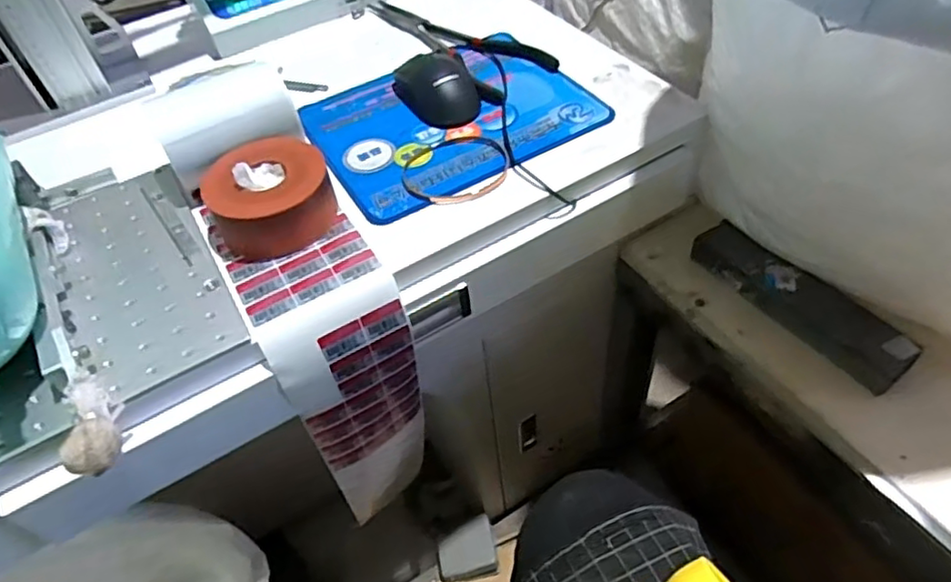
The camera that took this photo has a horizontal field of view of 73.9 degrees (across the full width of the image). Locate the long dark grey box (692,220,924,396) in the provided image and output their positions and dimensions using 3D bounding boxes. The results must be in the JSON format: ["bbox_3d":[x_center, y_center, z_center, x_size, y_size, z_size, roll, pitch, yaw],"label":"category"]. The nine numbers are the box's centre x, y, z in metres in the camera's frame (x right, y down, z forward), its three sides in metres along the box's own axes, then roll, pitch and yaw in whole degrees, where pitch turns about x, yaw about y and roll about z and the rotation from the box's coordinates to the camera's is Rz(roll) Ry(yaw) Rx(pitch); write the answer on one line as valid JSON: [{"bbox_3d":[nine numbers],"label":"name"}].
[{"bbox_3d":[0.289,0.005,0.566,0.045,0.036,0.195,-32,54,-20],"label":"long dark grey box"}]

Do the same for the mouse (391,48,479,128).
[{"bbox_3d":[-0.041,-0.212,0.638,0.070,0.034,0.115,-20,51,-10],"label":"mouse"}]

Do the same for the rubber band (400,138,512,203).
[{"bbox_3d":[-0.018,-0.110,0.565,0.097,0.006,0.085,-15,50,-6],"label":"rubber band"}]

